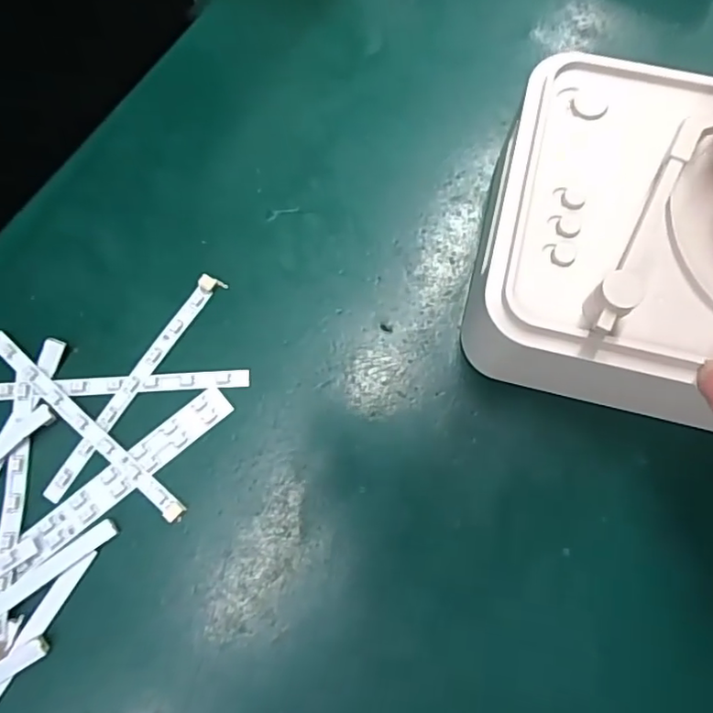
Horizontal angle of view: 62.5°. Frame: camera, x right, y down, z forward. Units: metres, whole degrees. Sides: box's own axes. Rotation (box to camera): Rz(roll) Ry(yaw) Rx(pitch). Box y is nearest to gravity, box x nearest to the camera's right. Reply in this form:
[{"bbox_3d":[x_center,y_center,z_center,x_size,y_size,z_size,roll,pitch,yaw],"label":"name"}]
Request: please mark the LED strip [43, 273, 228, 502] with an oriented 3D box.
[{"bbox_3d":[-0.074,0.008,0.196,0.007,0.004,0.089,31,78,7],"label":"LED strip"}]

